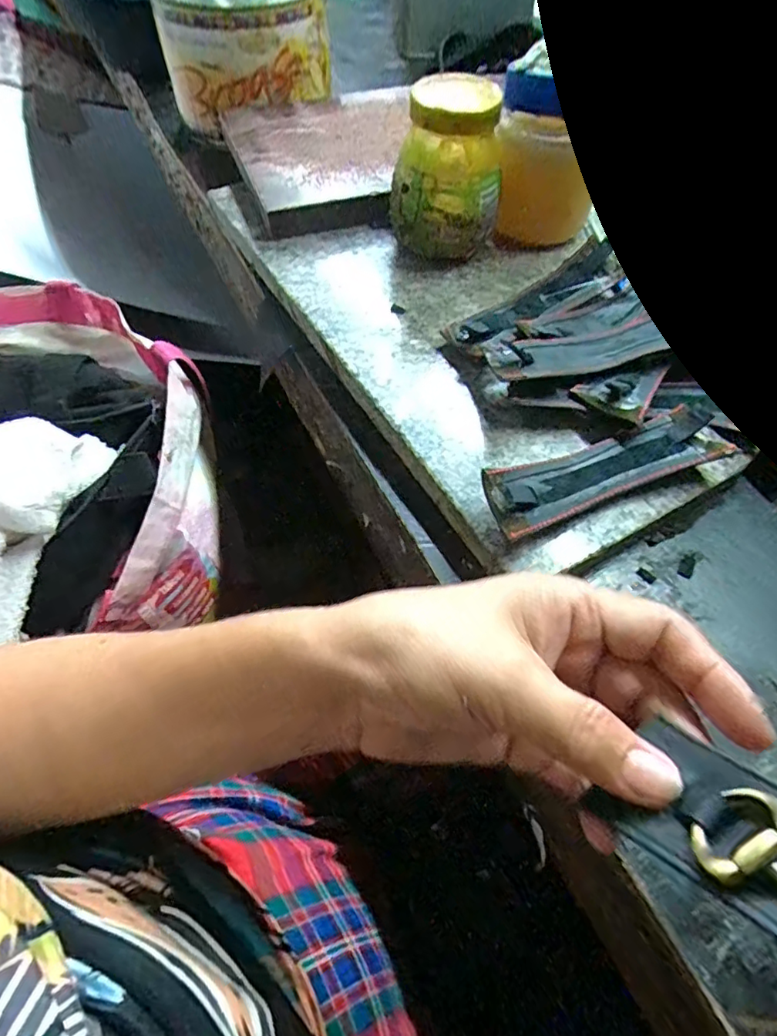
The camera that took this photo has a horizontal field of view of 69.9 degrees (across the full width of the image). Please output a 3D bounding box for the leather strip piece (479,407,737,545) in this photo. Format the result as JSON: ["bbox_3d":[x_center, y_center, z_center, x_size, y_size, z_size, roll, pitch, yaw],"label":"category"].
[{"bbox_3d":[0.105,-0.021,0.279,0.127,0.022,0.036,-21,59,-14],"label":"leather strip piece"}]

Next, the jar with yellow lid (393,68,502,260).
[{"bbox_3d":[0.039,-0.222,0.365,0.066,0.091,0.060,10,57,5],"label":"jar with yellow lid"}]

